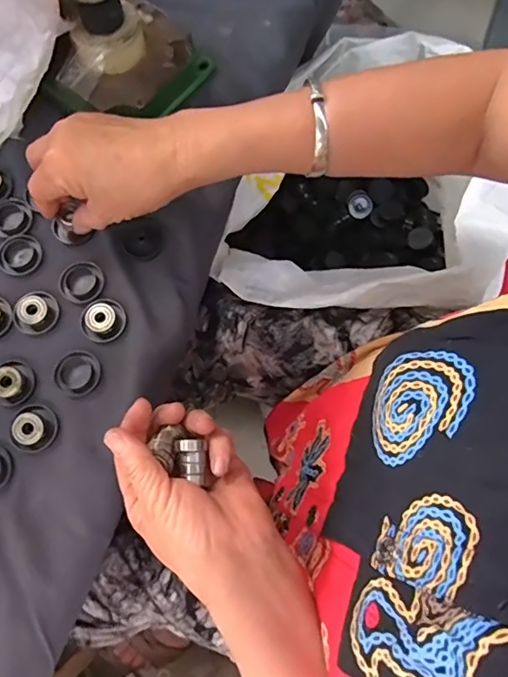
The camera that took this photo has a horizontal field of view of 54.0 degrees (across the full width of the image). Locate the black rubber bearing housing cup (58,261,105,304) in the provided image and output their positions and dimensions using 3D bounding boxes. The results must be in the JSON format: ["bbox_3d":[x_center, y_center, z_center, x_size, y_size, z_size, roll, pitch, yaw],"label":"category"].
[{"bbox_3d":[-0.136,-0.045,0.393,0.034,0.008,0.034,1,73,-2],"label":"black rubber bearing housing cup"}]

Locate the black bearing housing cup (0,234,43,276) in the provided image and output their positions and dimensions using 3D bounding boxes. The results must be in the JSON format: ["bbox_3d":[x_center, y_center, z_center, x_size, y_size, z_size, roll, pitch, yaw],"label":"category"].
[{"bbox_3d":[-0.187,-0.066,0.397,0.033,0.008,0.031,1,73,-2],"label":"black bearing housing cup"}]

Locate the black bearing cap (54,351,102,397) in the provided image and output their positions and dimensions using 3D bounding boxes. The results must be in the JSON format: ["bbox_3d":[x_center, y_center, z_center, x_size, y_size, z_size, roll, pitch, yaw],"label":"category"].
[{"bbox_3d":[-0.131,0.026,0.369,0.032,0.013,0.032,1,73,-2],"label":"black bearing cap"}]

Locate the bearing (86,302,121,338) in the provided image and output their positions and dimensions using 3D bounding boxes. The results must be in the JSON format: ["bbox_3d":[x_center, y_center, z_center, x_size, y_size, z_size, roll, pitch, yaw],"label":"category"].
[{"bbox_3d":[-0.115,-0.015,0.379,0.022,0.013,0.022,1,73,-2],"label":"bearing"}]

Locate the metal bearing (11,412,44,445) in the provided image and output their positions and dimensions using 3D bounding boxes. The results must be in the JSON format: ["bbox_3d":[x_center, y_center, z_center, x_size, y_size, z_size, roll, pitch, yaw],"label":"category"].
[{"bbox_3d":[-0.160,0.064,0.352,0.019,0.008,0.021,-14,74,-6],"label":"metal bearing"}]

